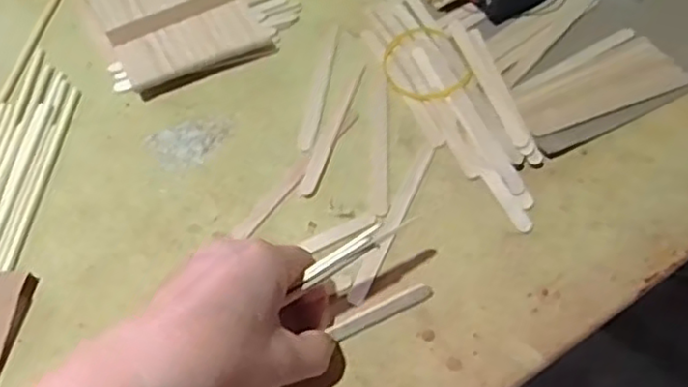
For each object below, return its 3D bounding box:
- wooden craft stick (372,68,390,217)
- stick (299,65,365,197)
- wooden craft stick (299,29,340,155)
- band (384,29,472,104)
[{"bbox_3d":[0.025,-0.036,0.445,0.011,0.004,0.117,1,56,4],"label":"wooden craft stick"},{"bbox_3d":[-0.006,-0.046,0.454,0.010,0.004,0.114,14,58,12],"label":"stick"},{"bbox_3d":[-0.017,-0.078,0.477,0.011,0.004,0.117,7,56,7],"label":"wooden craft stick"},{"bbox_3d":[0.059,-0.091,0.479,0.062,0.005,0.070,-38,58,-15],"label":"band"}]

